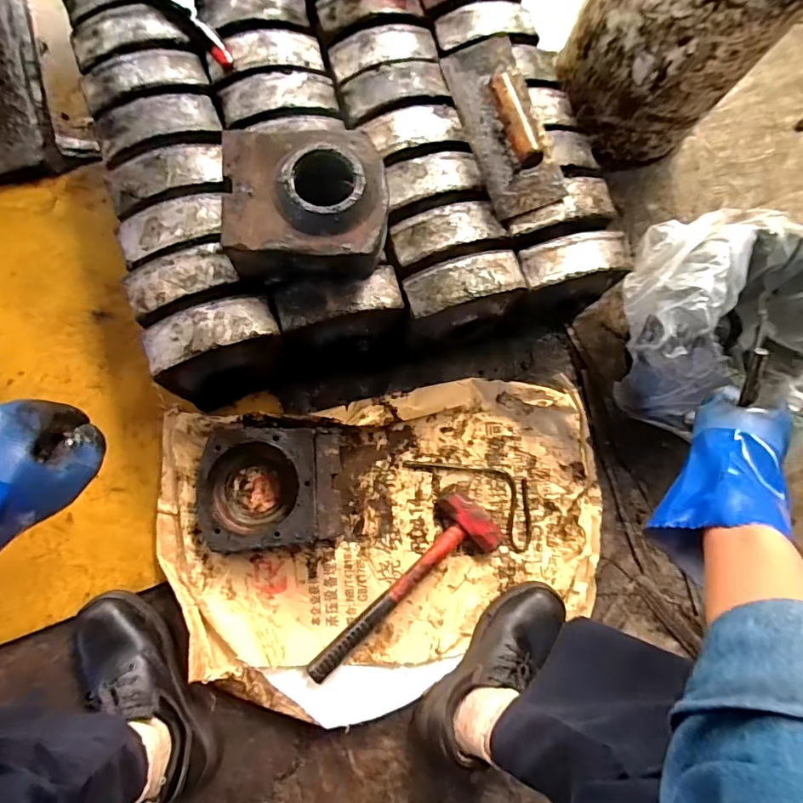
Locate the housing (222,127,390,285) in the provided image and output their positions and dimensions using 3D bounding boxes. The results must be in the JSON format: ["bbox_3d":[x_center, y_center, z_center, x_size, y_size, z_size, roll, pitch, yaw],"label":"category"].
[{"bbox_3d":[-0.116,-0.245,0.580,0.192,0.079,0.172,1,80,-6],"label":"housing"}]

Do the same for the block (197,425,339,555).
[{"bbox_3d":[-0.187,0.120,0.688,0.190,0.101,0.172,-2,79,-5],"label":"block"}]

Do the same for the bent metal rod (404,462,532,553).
[{"bbox_3d":[0.127,0.135,0.757,0.232,0.005,0.094,37,82,2],"label":"bent metal rod"}]

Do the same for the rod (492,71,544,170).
[{"bbox_3d":[0.146,-0.365,0.613,0.037,0.032,0.128,-16,81,-10],"label":"rod"}]

